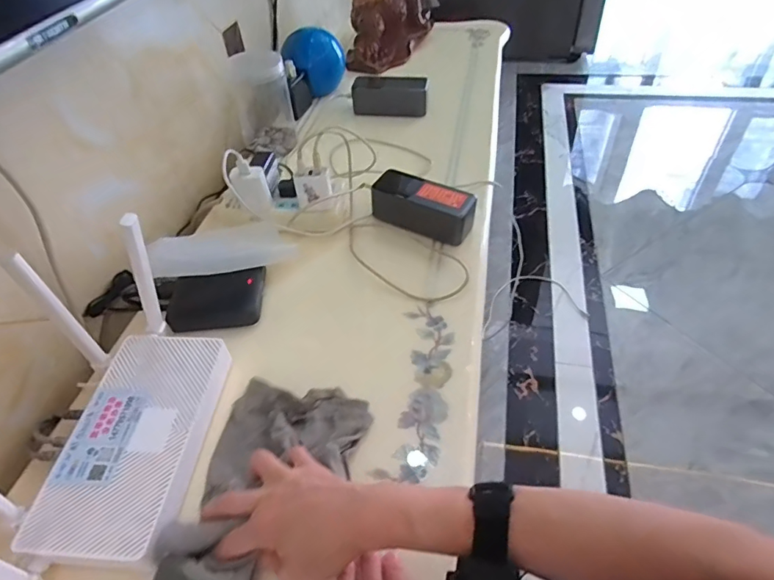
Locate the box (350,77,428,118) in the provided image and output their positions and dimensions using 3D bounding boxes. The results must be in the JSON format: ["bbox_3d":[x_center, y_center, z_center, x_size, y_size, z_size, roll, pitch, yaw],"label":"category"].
[{"bbox_3d":[0.005,-0.351,0.869,0.132,0.056,0.041,3,47,8],"label":"box"}]

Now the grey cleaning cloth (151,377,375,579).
[{"bbox_3d":[-0.109,0.155,0.411,0.124,0.034,0.201,18,43,20],"label":"grey cleaning cloth"}]

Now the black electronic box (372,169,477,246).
[{"bbox_3d":[0.048,-0.111,0.633,0.134,0.050,0.053,21,52,23],"label":"black electronic box"}]

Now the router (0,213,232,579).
[{"bbox_3d":[-0.234,0.085,0.388,0.126,0.163,0.250,-2,47,4],"label":"router"}]

